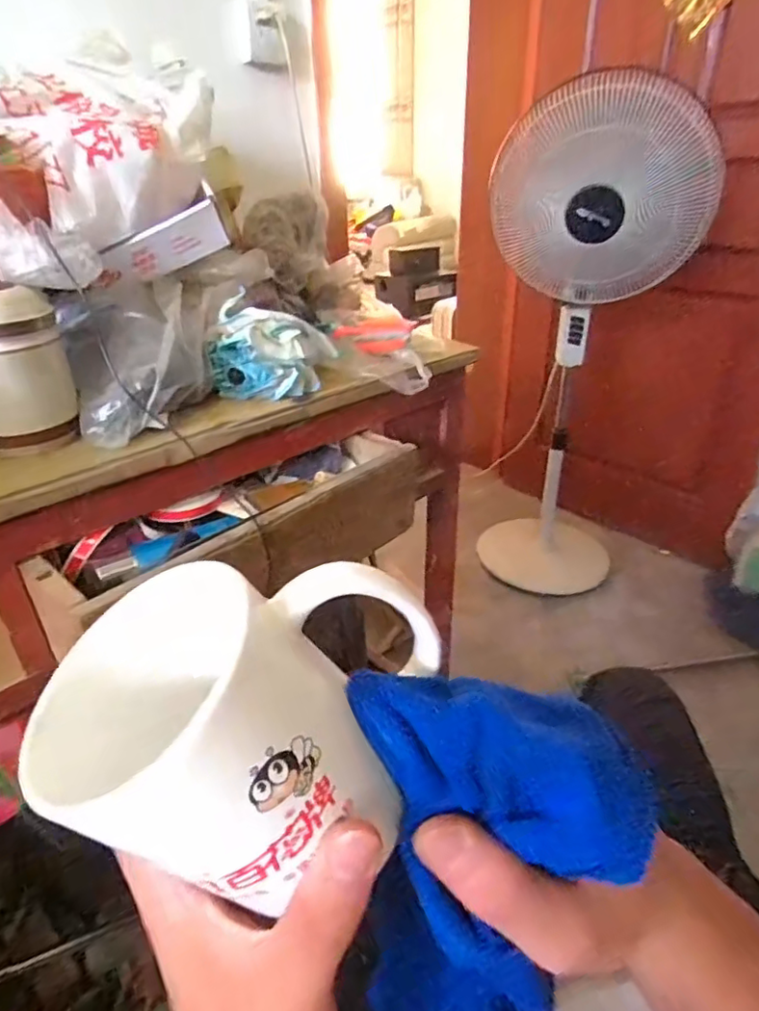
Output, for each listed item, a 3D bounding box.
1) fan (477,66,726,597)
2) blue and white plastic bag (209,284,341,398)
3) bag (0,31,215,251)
[{"bbox_3d":[0.463,-0.278,1.422,0.374,1.225,0.355,8,31,16],"label":"fan"},{"bbox_3d":[-0.119,-0.173,0.651,0.114,0.090,0.080,5,30,12],"label":"blue and white plastic bag"},{"bbox_3d":[-0.314,-0.407,0.645,0.232,0.178,0.238,-12,32,-19],"label":"bag"}]

